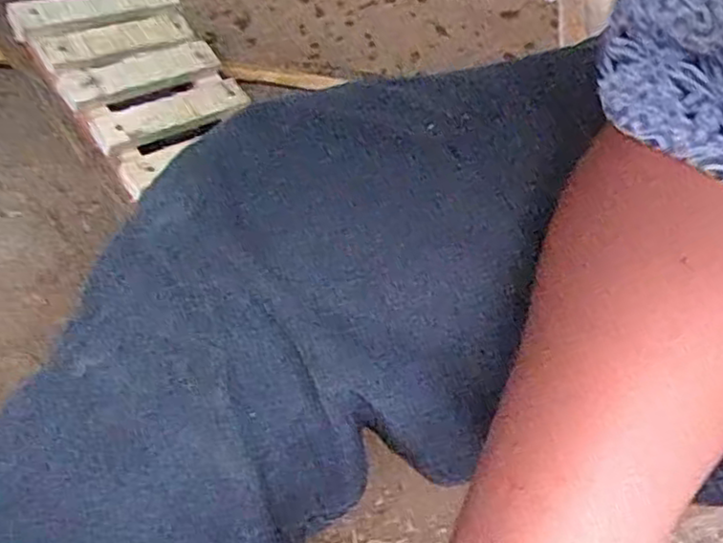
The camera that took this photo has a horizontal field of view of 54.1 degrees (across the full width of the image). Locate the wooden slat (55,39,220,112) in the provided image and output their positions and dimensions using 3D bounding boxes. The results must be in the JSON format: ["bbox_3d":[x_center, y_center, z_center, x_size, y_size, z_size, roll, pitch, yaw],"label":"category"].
[{"bbox_3d":[-0.162,-0.148,0.522,0.119,0.012,0.029,-27,61,-30],"label":"wooden slat"}]

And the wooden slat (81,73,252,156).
[{"bbox_3d":[-0.138,-0.118,0.517,0.123,0.012,0.035,-31,62,-34],"label":"wooden slat"}]

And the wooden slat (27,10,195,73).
[{"bbox_3d":[-0.182,-0.174,0.530,0.120,0.012,0.032,-24,61,-29],"label":"wooden slat"}]

